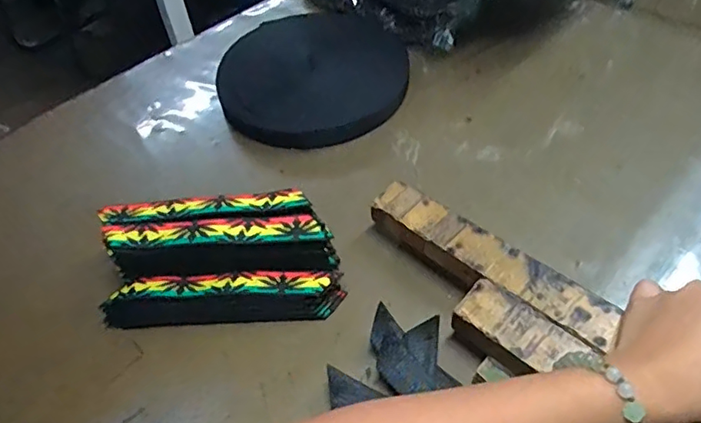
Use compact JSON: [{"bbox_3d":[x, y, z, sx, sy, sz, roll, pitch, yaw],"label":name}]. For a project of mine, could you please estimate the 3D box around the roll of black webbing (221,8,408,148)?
[{"bbox_3d":[-0.038,-0.163,0.636,0.198,0.038,0.231,3,49,8],"label":"roll of black webbing"}]

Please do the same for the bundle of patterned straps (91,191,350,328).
[{"bbox_3d":[-0.103,0.039,0.443,0.183,0.066,0.080,-2,48,3],"label":"bundle of patterned straps"}]

